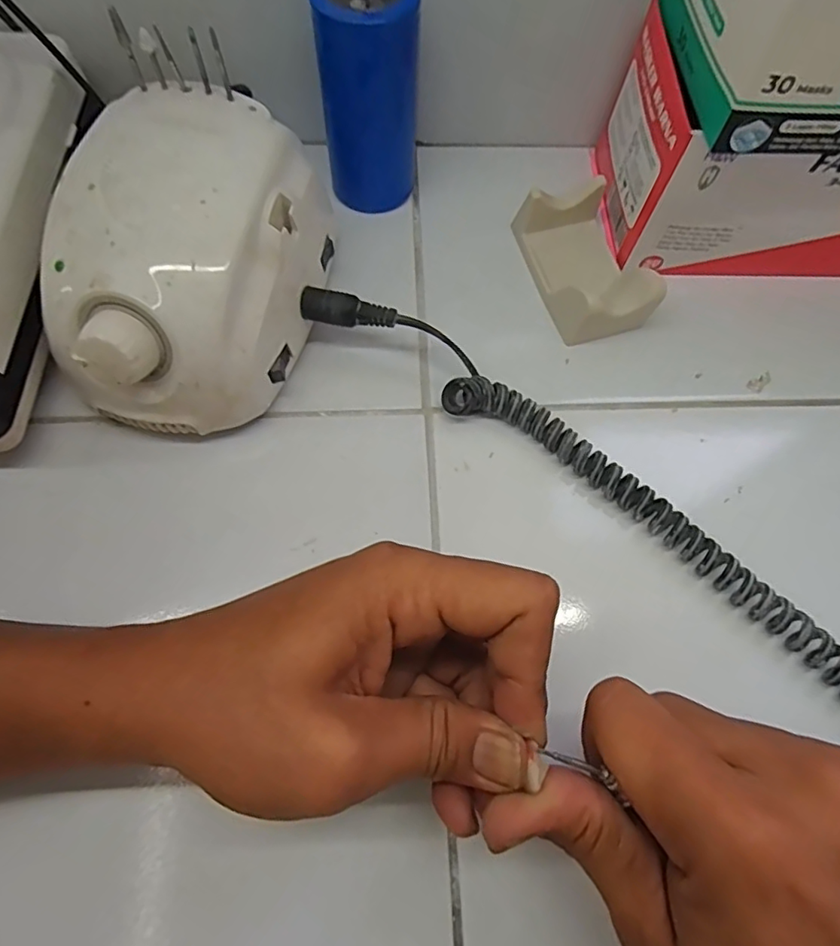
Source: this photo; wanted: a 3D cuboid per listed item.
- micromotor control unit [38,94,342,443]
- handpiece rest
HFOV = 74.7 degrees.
[{"bbox_3d":[-0.103,-0.090,0.258,0.098,0.088,0.138,10,68,2],"label":"micromotor control unit"},{"bbox_3d":[0.090,-0.112,0.296,0.052,0.030,0.090,-11,69,-7],"label":"handpiece rest"}]

